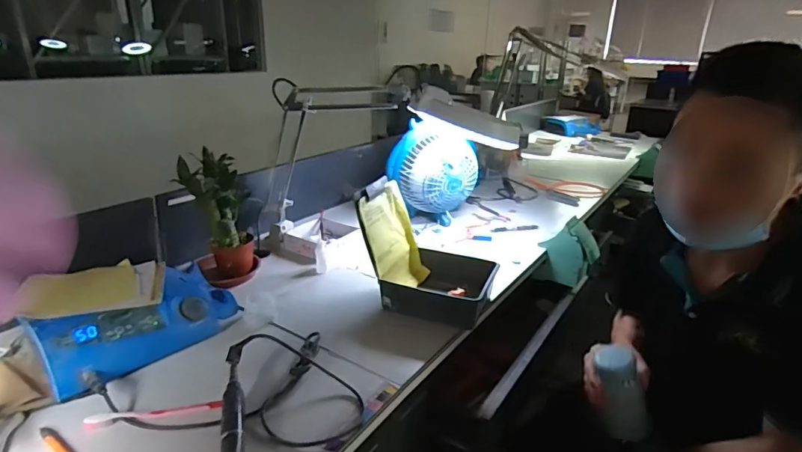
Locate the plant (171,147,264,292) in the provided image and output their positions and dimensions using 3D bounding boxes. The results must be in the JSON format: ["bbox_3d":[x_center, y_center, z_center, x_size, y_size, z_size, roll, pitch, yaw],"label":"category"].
[{"bbox_3d":[-0.326,-0.005,0.851,0.117,0.225,0.119,-6,22,-19],"label":"plant"}]

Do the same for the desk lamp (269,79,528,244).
[{"bbox_3d":[-0.026,-0.149,1.052,0.560,0.310,0.146,-3,21,-11],"label":"desk lamp"}]

